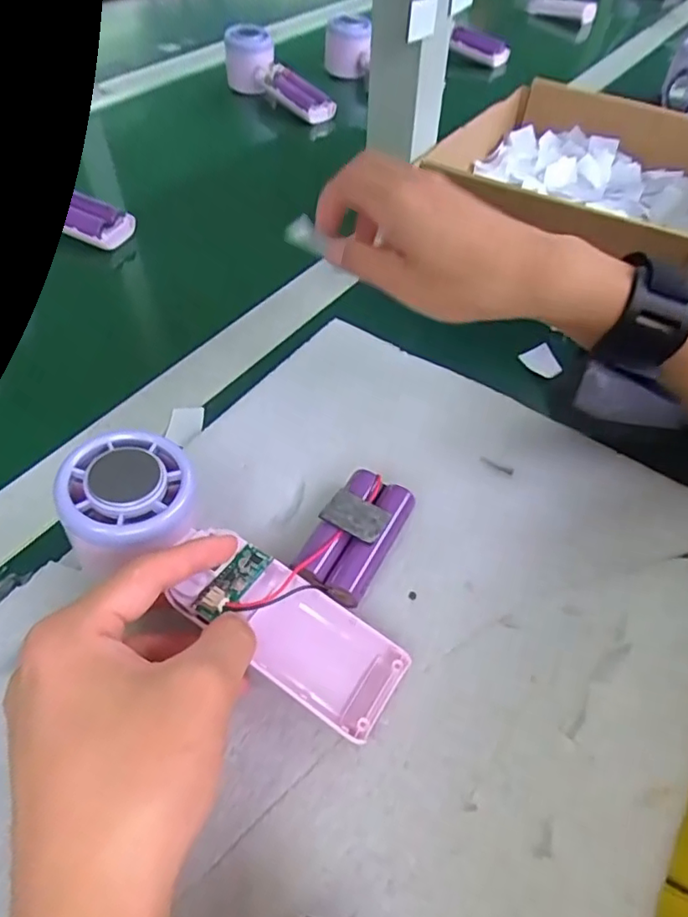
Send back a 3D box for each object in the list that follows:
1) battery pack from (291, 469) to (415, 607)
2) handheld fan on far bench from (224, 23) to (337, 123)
[{"bbox_3d":[0.006,0.038,0.284,0.036,0.023,0.067,24,55,16],"label":"battery pack"},{"bbox_3d":[-0.075,-0.431,0.649,0.051,0.052,0.158,-30,58,-23],"label":"handheld fan on far bench"}]

